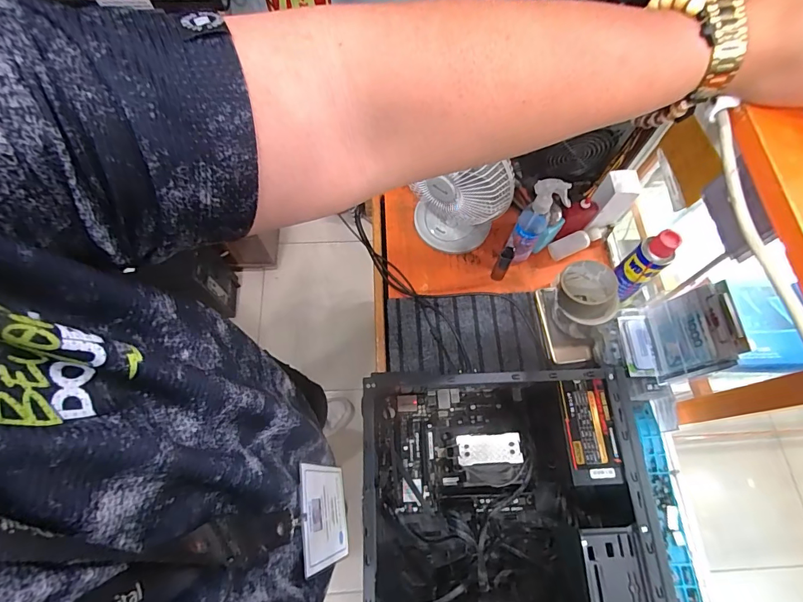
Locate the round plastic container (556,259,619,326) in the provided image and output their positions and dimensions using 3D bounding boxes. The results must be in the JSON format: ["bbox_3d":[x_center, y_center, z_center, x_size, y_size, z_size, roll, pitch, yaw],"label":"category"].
[{"bbox_3d":[0.305,-0.012,0.677,0.093,0.063,0.101,-3,68,-2],"label":"round plastic container"}]

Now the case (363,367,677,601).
[{"bbox_3d":[0.130,0.285,0.580,0.351,0.179,0.346,-2,68,-1],"label":"case"}]

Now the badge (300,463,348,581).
[{"bbox_3d":[-0.079,0.221,0.428,0.005,0.132,0.094,-12,64,4],"label":"badge"}]

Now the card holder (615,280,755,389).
[{"bbox_3d":[0.397,0.047,0.604,0.066,0.162,0.124,1,68,0],"label":"card holder"}]

